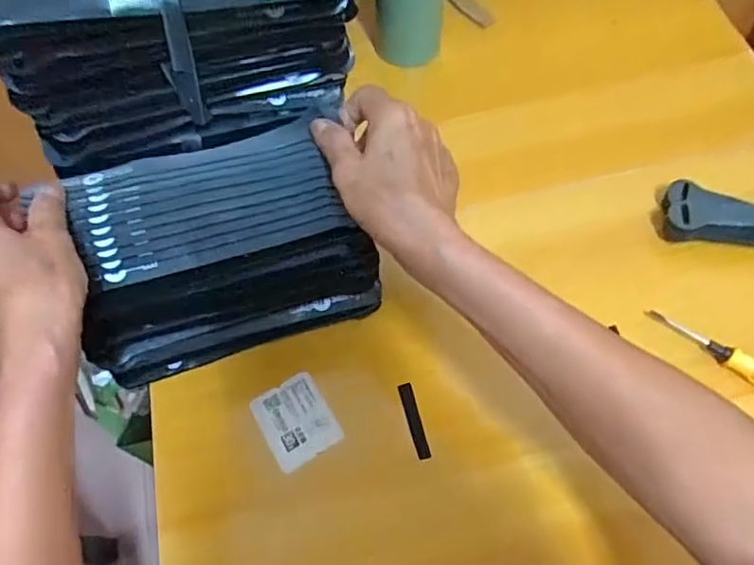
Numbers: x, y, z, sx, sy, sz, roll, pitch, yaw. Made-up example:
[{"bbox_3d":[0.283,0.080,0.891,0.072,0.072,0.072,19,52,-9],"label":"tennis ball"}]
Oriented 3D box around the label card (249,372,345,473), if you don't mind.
[{"bbox_3d":[-0.057,0.098,0.420,0.048,0.004,0.059,-27,64,-15],"label":"label card"}]

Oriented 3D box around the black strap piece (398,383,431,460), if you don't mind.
[{"bbox_3d":[0.027,0.098,0.418,0.010,0.004,0.053,-14,71,-6],"label":"black strap piece"}]

